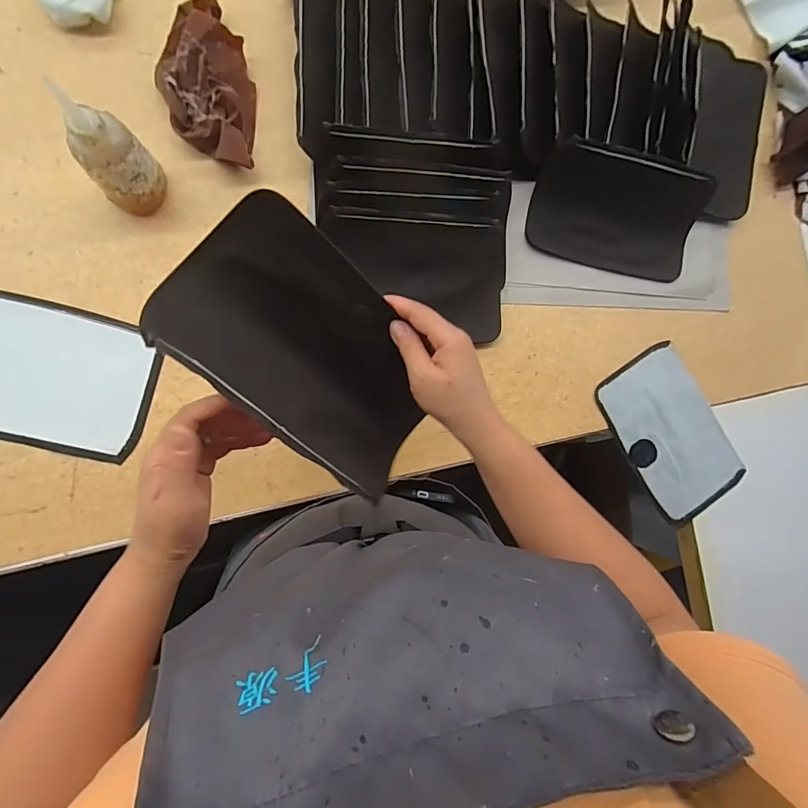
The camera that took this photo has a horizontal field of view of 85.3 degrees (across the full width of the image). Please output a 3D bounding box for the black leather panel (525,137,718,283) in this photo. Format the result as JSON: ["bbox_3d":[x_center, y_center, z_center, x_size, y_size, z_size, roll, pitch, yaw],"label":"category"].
[{"bbox_3d":[0.276,-0.246,0.566,0.222,0.019,0.135,11,118,-11],"label":"black leather panel"}]

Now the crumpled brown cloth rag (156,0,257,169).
[{"bbox_3d":[-0.221,-0.360,0.492,0.097,0.045,0.182,-16,92,-8],"label":"crumpled brown cloth rag"}]

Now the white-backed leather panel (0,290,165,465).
[{"bbox_3d":[-0.393,-0.032,0.474,0.218,0.007,0.154,15,87,-8],"label":"white-backed leather panel"}]

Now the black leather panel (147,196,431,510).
[{"bbox_3d":[-0.059,-0.032,0.330,0.217,0.025,0.128,43,76,-34],"label":"black leather panel"}]

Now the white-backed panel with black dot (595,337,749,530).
[{"bbox_3d":[0.360,0.040,0.588,0.141,0.013,0.219,-30,94,-8],"label":"white-backed panel with black dot"}]

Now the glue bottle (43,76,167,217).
[{"bbox_3d":[-0.287,-0.245,0.441,0.054,0.120,0.057,-8,90,-9],"label":"glue bottle"}]

